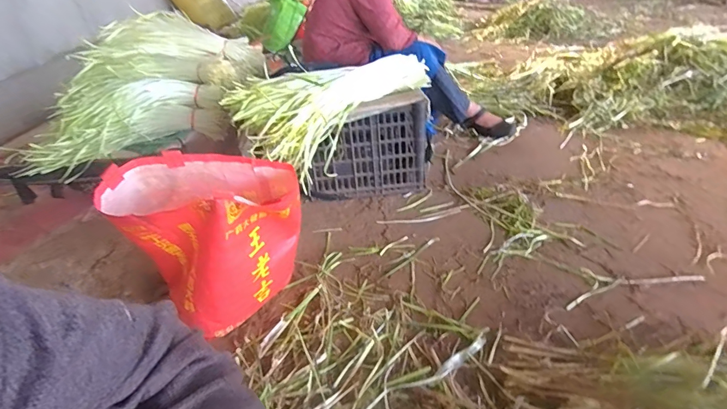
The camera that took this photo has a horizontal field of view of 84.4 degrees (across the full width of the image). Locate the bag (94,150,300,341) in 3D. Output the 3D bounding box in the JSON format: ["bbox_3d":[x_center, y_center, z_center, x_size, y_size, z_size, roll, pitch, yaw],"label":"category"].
[{"bbox_3d":[-0.278,0.087,0.794,0.330,0.370,0.157,-8,35,-4],"label":"bag"}]

